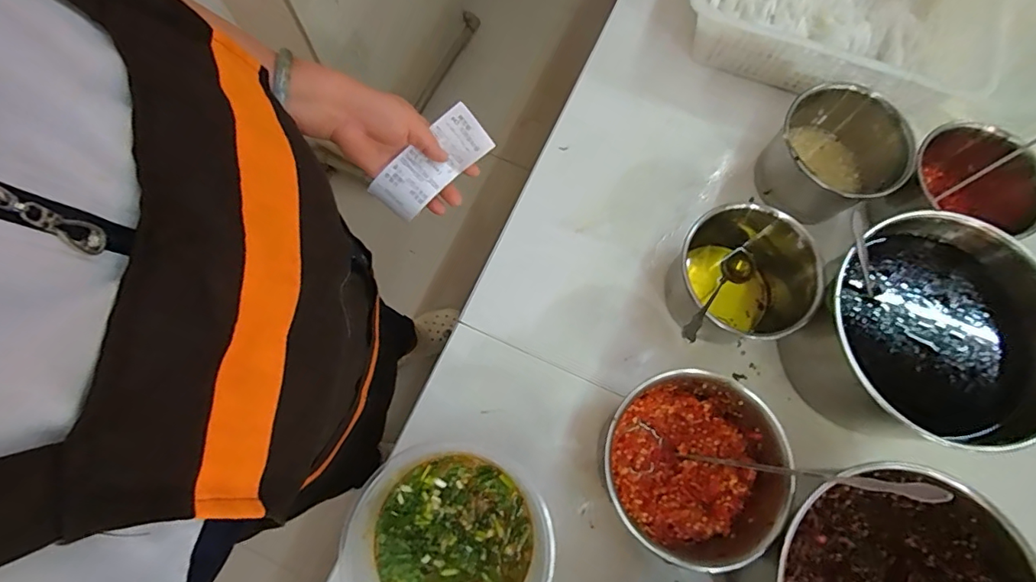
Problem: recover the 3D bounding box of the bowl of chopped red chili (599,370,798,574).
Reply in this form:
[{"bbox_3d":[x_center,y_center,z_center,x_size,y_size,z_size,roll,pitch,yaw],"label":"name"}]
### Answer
[{"bbox_3d":[0.159,0.162,0.468,0.142,0.106,0.153,0,76,-1],"label":"bowl of chopped red chili"}]

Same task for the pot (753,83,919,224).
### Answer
[{"bbox_3d":[0.353,-0.152,0.564,0.120,0.088,0.136,-39,80,-10],"label":"pot"}]

